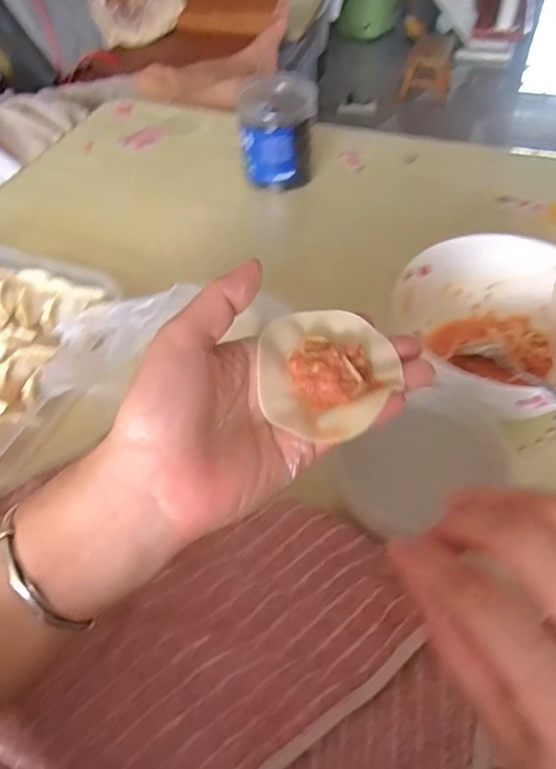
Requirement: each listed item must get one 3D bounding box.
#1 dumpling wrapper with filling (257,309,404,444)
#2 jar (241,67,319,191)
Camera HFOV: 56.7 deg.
[{"bbox_3d":[0.025,-0.008,0.259,0.066,0.016,0.072,1,52,4],"label":"dumpling wrapper with filling"},{"bbox_3d":[0.000,-0.283,0.591,0.085,0.101,0.081,-3,52,1],"label":"jar"}]

